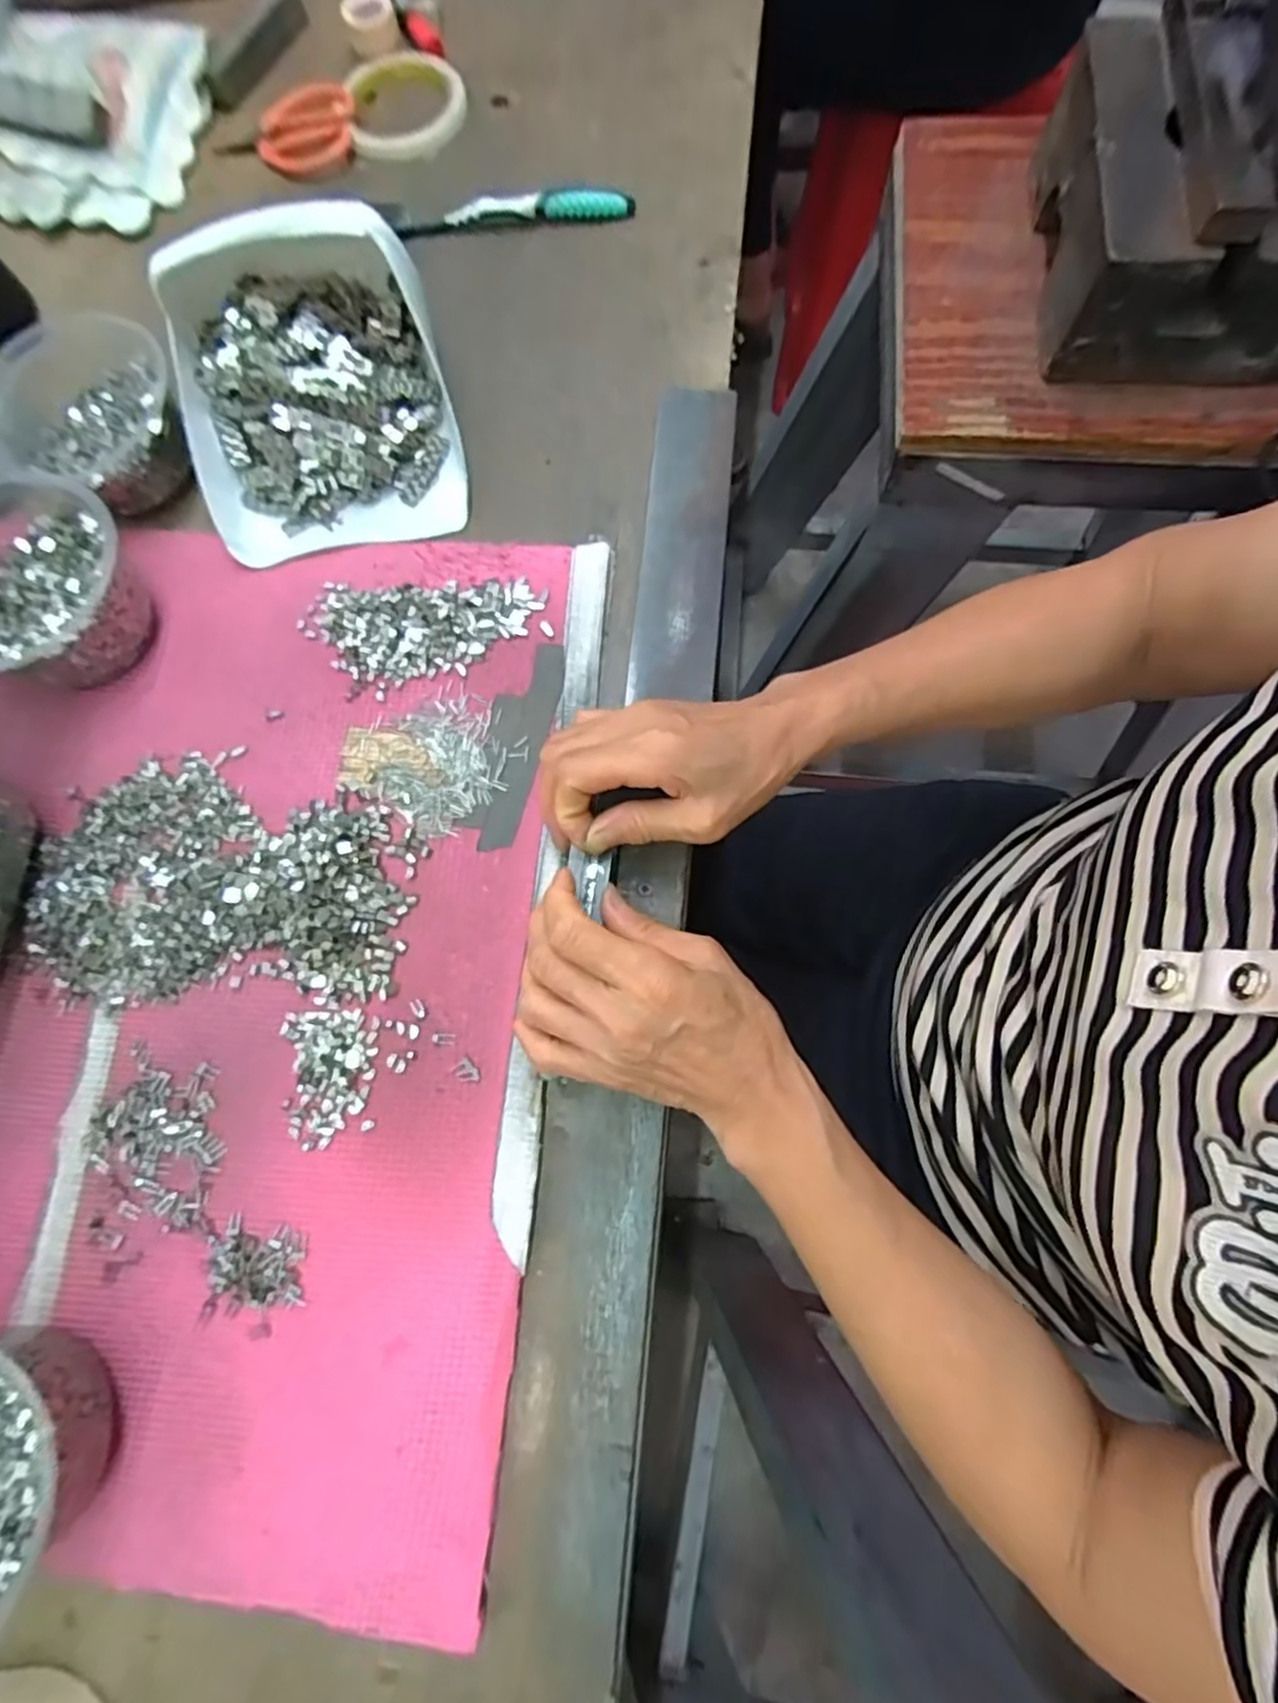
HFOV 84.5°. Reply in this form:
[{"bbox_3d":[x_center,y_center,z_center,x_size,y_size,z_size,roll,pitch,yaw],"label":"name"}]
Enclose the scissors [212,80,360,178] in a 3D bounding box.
[{"bbox_3d":[-0.262,-0.539,0.527,0.103,0.020,0.057,-21,75,-1],"label":"scissors"}]

